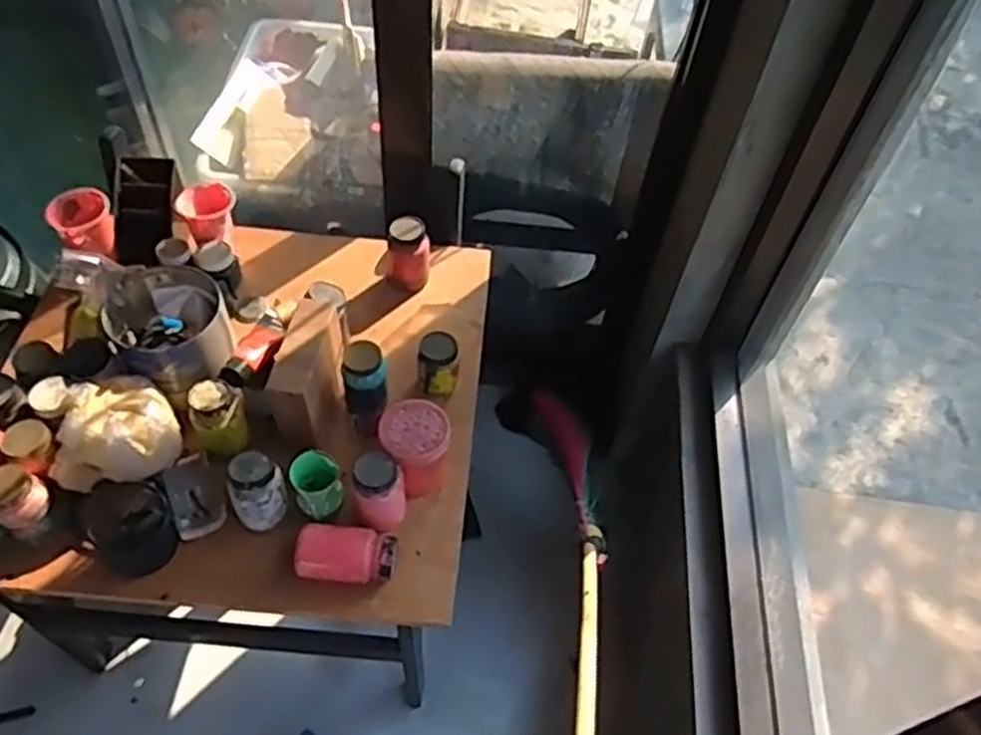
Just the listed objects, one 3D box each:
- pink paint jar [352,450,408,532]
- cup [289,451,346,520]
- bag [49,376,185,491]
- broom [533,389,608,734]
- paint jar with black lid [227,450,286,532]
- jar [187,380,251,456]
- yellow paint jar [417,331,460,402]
[{"bbox_3d":[-0.138,0.157,0.983,0.061,0.098,0.059,2,53,-3],"label":"pink paint jar"},{"bbox_3d":[-0.220,0.152,1.004,0.058,0.076,0.063,2,53,-3],"label":"cup"},{"bbox_3d":[-0.476,0.088,1.013,0.140,0.117,0.115,-6,54,-9],"label":"bag"},{"bbox_3d":[0.114,0.268,1.075,0.114,0.117,0.821,7,25,1],"label":"broom"},{"bbox_3d":[-0.292,0.160,0.984,0.070,0.115,0.058,-22,58,-20],"label":"paint jar with black lid"},{"bbox_3d":[-0.356,0.064,1.028,0.066,0.091,0.072,2,53,-3],"label":"jar"},{"bbox_3d":[-0.076,0.001,1.129,0.058,0.095,0.060,2,53,-3],"label":"yellow paint jar"}]

